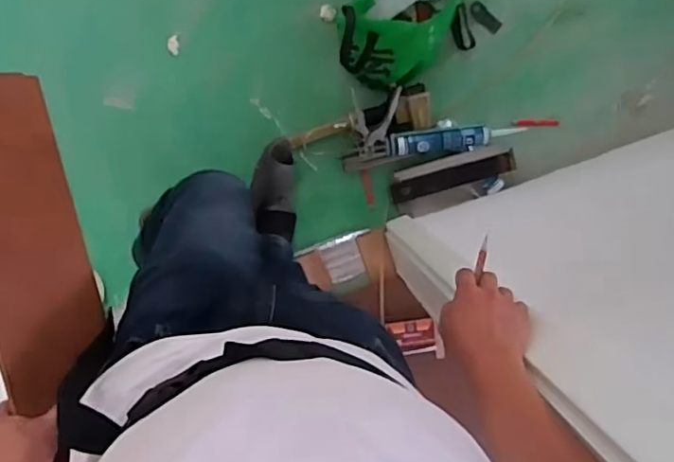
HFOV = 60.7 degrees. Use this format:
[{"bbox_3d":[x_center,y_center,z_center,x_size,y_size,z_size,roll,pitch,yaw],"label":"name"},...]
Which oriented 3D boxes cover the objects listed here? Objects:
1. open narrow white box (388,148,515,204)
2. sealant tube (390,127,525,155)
[{"bbox_3d":[0.289,-0.147,1.450,0.316,0.060,0.083,-15,99,10],"label":"open narrow white box"},{"bbox_3d":[0.265,-0.218,1.387,0.295,0.046,0.059,-4,101,-5],"label":"sealant tube"}]

